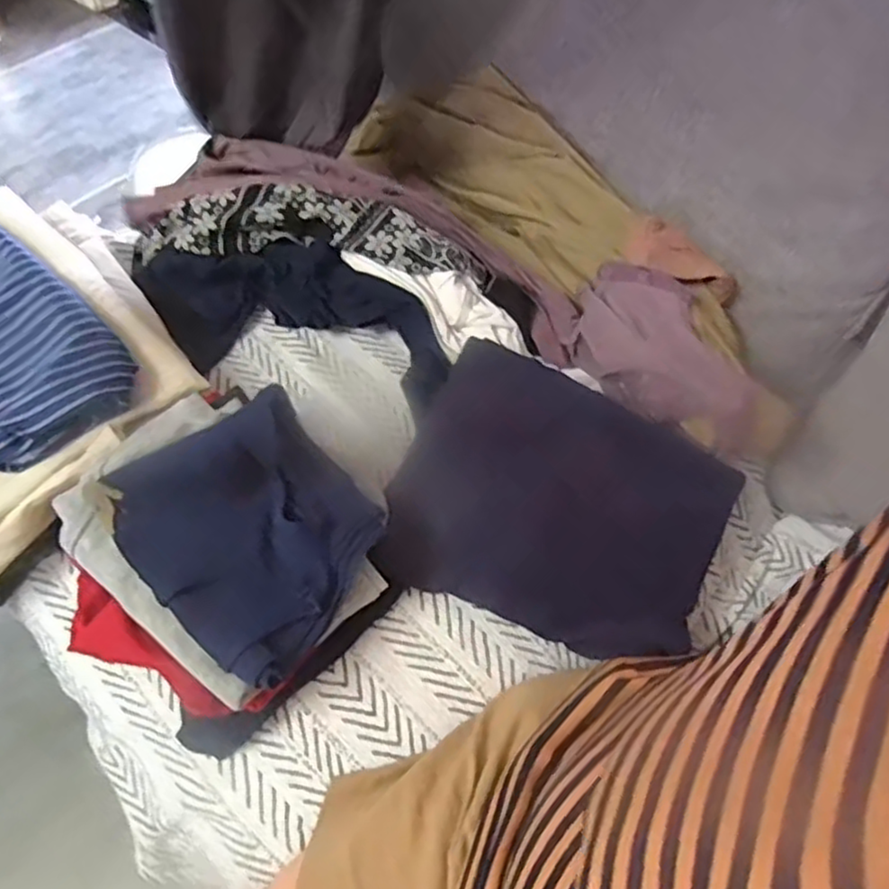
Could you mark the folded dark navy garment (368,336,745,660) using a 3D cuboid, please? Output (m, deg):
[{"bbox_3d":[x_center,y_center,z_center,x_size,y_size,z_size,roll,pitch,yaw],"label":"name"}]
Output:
[{"bbox_3d":[0.091,0.047,0.553,0.249,0.035,0.200,22,78,8],"label":"folded dark navy garment"}]

